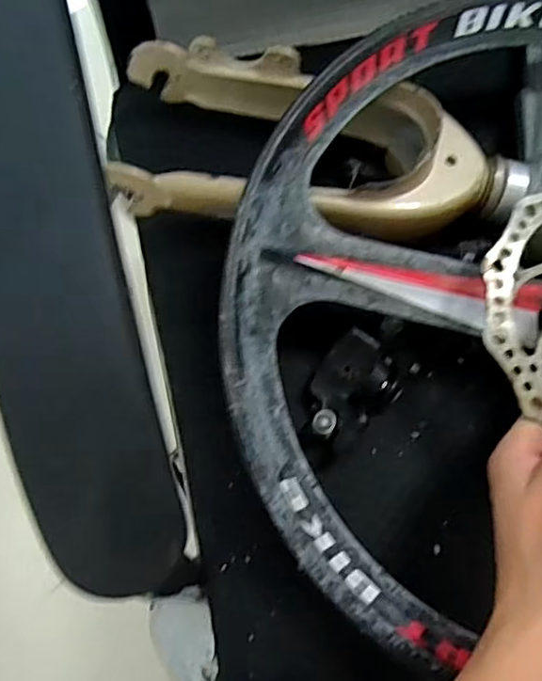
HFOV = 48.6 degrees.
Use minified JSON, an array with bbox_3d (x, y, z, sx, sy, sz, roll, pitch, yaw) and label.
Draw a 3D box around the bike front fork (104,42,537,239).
[{"bbox_3d":[0.030,-0.116,0.378,0.251,0.060,0.106,11,76,1],"label":"bike front fork"}]

